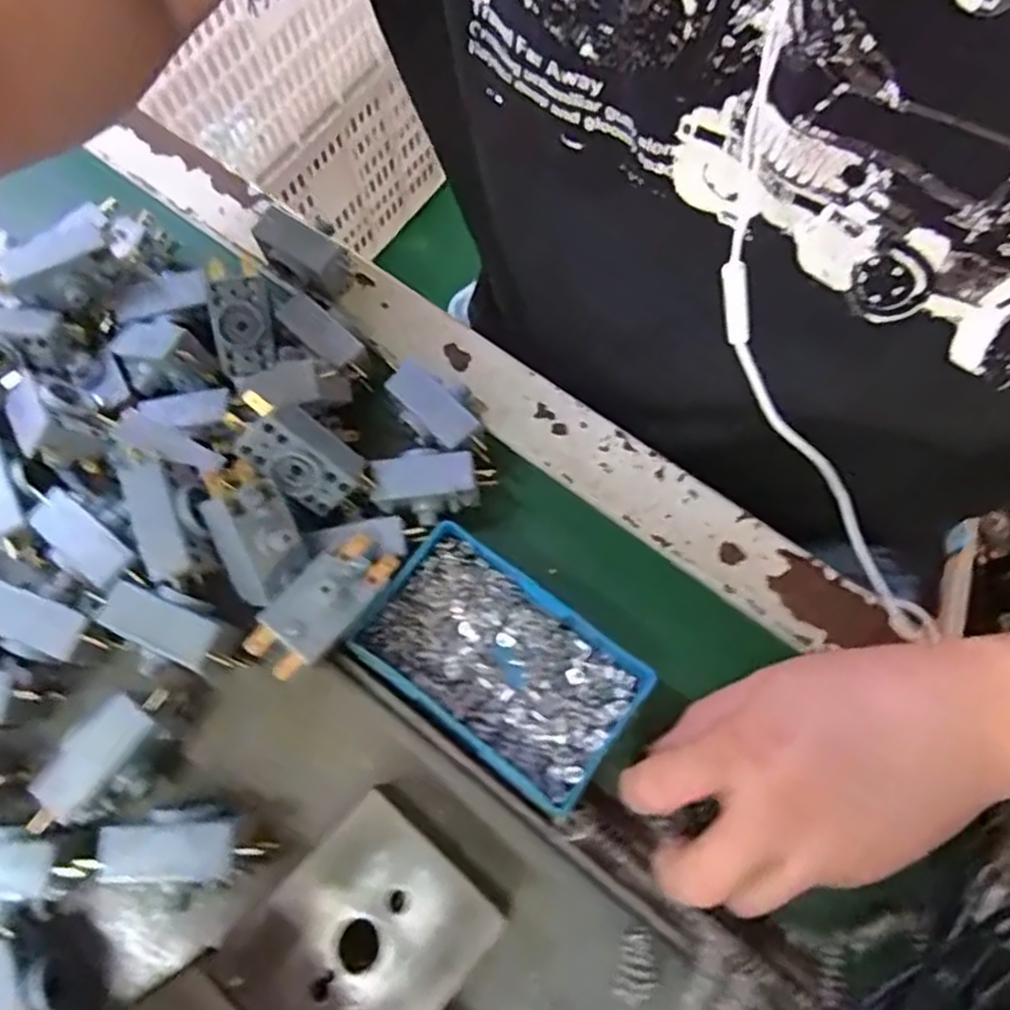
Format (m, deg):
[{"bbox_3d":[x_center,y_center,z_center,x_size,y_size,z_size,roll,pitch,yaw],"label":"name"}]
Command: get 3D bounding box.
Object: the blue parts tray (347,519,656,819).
[{"bbox_3d":[-0.002,0.067,0.324,0.114,0.021,0.071,36,77,13],"label":"blue parts tray"}]

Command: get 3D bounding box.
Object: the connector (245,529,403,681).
[{"bbox_3d":[-0.073,0.037,0.302,0.029,0.021,0.067,36,60,12],"label":"connector"}]

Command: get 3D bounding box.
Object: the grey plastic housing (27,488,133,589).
[{"bbox_3d":[-0.174,0.014,0.304,0.046,0.007,0.019,37,77,13],"label":"grey plastic housing"}]

